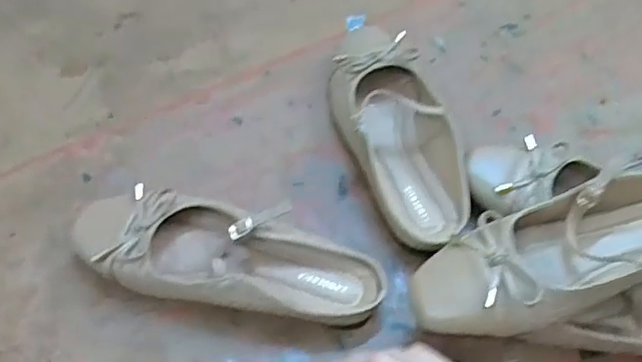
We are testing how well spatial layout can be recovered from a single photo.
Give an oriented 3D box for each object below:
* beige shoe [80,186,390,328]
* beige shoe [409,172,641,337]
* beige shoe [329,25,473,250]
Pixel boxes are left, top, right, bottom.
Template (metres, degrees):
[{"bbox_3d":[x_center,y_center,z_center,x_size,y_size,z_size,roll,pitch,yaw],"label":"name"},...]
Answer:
[{"bbox_3d":[-0.071,0.059,0.460,0.236,0.045,0.087,10,56,7],"label":"beige shoe"},{"bbox_3d":[0.183,0.044,0.405,0.243,0.056,0.081,-15,57,-10],"label":"beige shoe"},{"bbox_3d":[0.064,-0.053,0.535,0.101,0.052,0.255,-13,56,-9],"label":"beige shoe"}]

